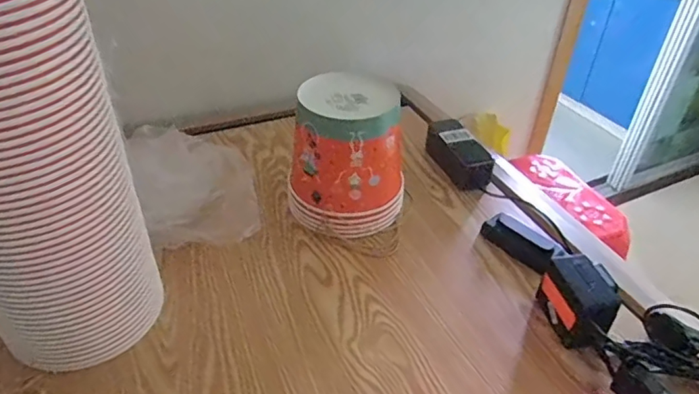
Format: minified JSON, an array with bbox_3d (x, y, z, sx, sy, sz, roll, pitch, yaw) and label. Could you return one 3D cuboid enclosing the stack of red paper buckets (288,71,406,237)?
[{"bbox_3d":[0.001,-0.055,0.695,0.148,0.170,0.153,6,39,3],"label":"stack of red paper buckets"}]

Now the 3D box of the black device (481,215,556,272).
[{"bbox_3d":[0.220,0.058,0.679,0.029,0.038,0.097,-30,49,-34],"label":"black device"}]

